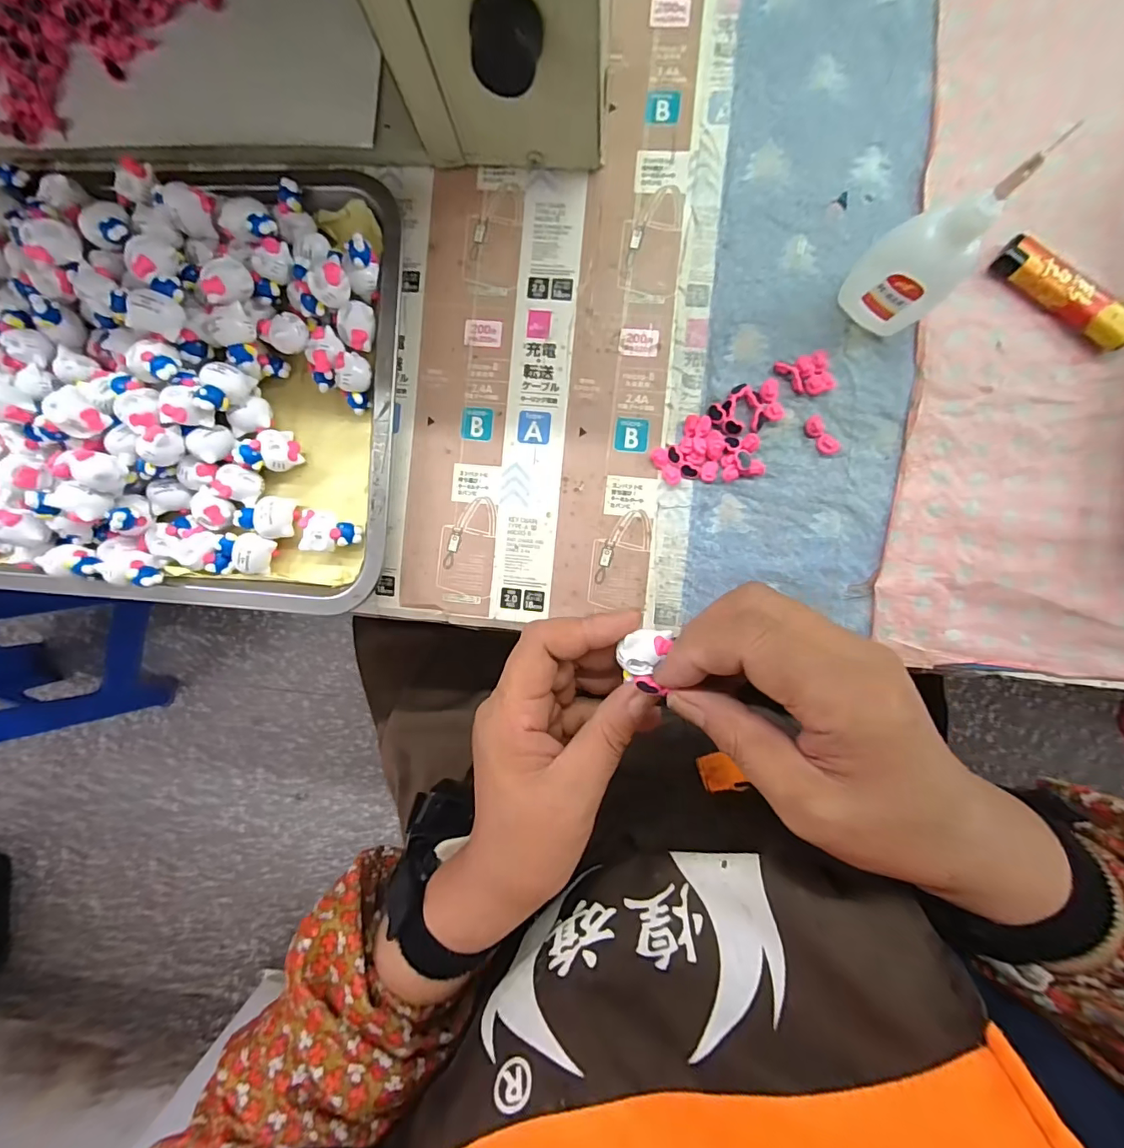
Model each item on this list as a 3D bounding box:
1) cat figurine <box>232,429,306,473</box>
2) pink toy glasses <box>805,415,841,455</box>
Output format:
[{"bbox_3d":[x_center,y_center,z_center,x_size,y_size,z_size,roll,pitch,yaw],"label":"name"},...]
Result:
[{"bbox_3d":[-0.182,-0.074,0.301,0.035,0.019,0.025,-28,97,-19],"label":"cat figurine"},{"bbox_3d":[0.150,-0.080,0.281,0.010,0.006,0.025,-34,90,7],"label":"pink toy glasses"}]

